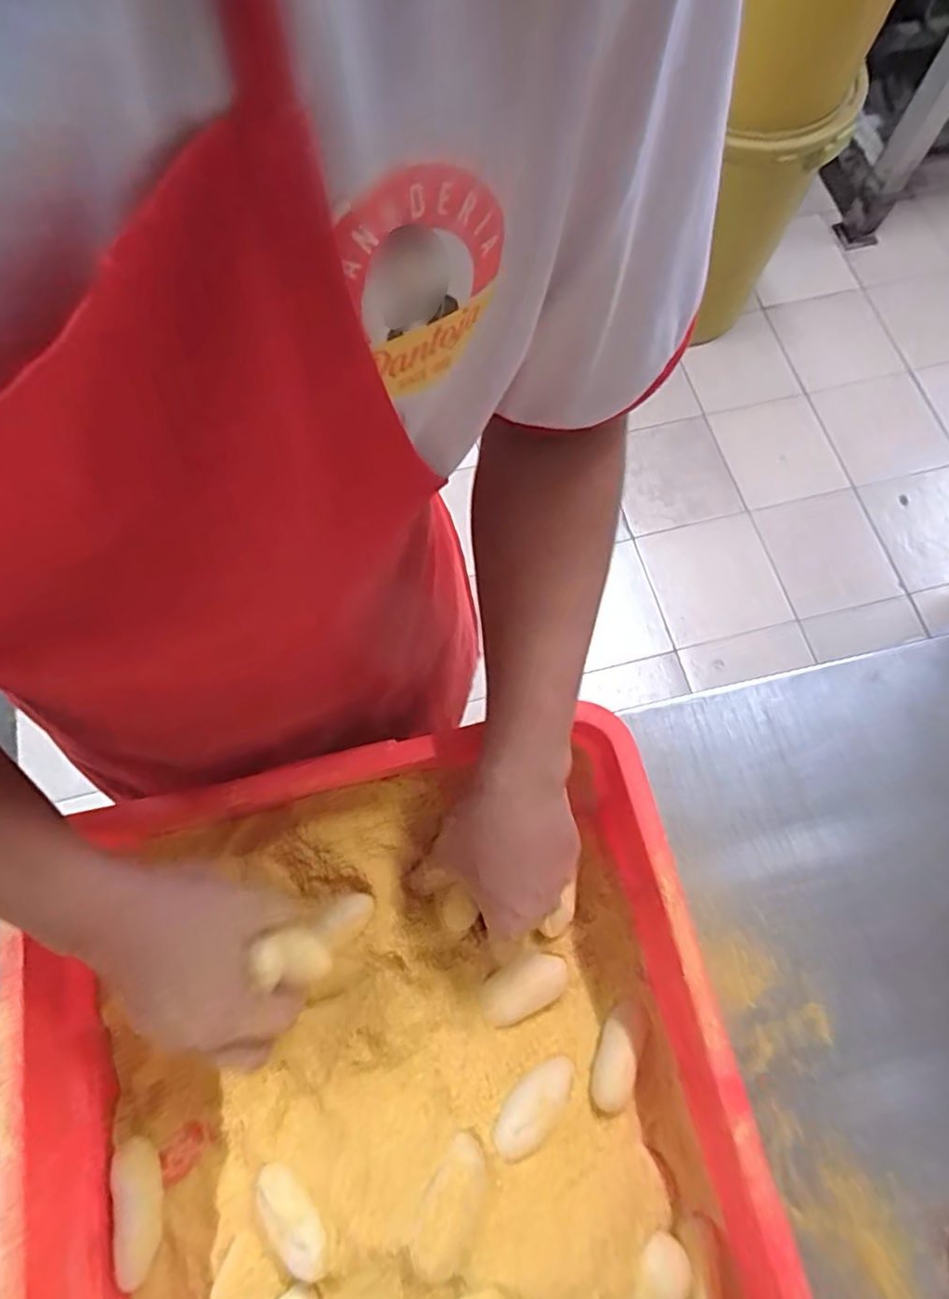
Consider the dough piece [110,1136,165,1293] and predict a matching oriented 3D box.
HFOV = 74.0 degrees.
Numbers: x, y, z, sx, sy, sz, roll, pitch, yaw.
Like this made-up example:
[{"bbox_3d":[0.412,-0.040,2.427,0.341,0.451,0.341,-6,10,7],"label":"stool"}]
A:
[{"bbox_3d":[-0.219,0.366,0.410,0.025,0.017,0.078,-13,72,-5],"label":"dough piece"}]

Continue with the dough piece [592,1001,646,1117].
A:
[{"bbox_3d":[0.099,0.275,0.426,0.025,0.014,0.068,25,51,8],"label":"dough piece"}]

